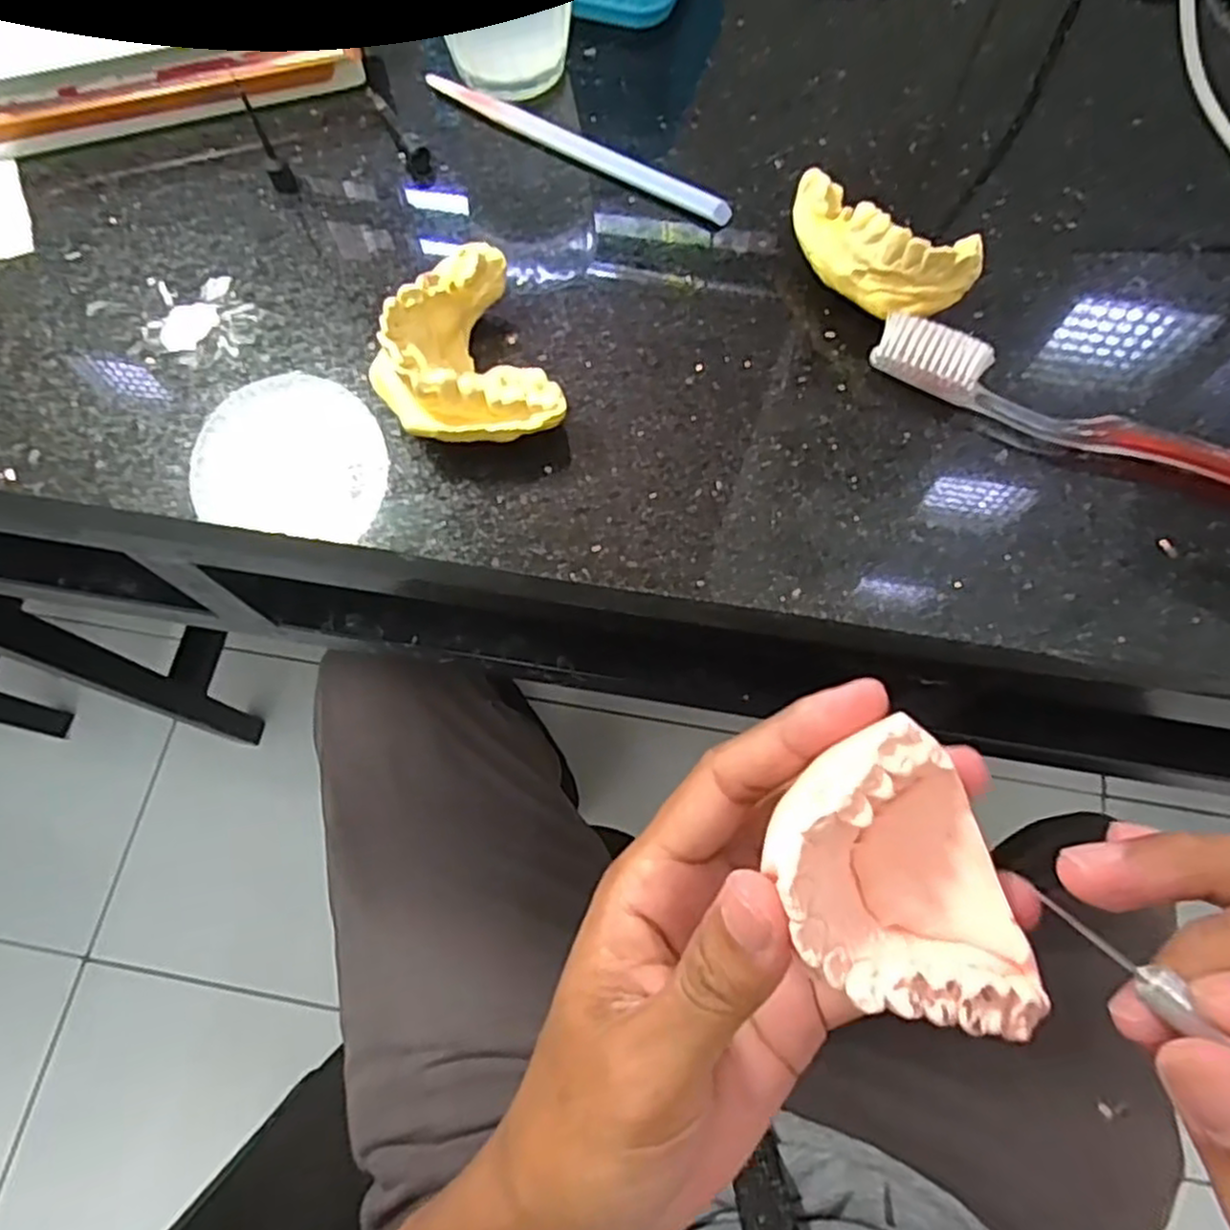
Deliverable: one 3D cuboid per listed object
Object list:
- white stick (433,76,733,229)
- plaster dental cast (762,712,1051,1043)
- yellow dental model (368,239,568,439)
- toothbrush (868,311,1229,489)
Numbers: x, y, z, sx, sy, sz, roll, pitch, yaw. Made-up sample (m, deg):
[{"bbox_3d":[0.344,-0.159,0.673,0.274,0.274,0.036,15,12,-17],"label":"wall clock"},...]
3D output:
[{"bbox_3d":[-0.015,-0.186,0.297,0.139,0.005,0.011,32,74,11],"label":"white stick"},{"bbox_3d":[0.062,0.060,0.160,0.048,0.018,0.063,-30,72,-10],"label":"plaster dental cast"},{"bbox_3d":[-0.052,-0.084,0.246,0.052,0.032,0.067,-22,71,-7],"label":"yellow dental model"},{"bbox_3d":[0.173,-0.055,0.241,0.183,0.016,0.017,25,72,9],"label":"toothbrush"}]

